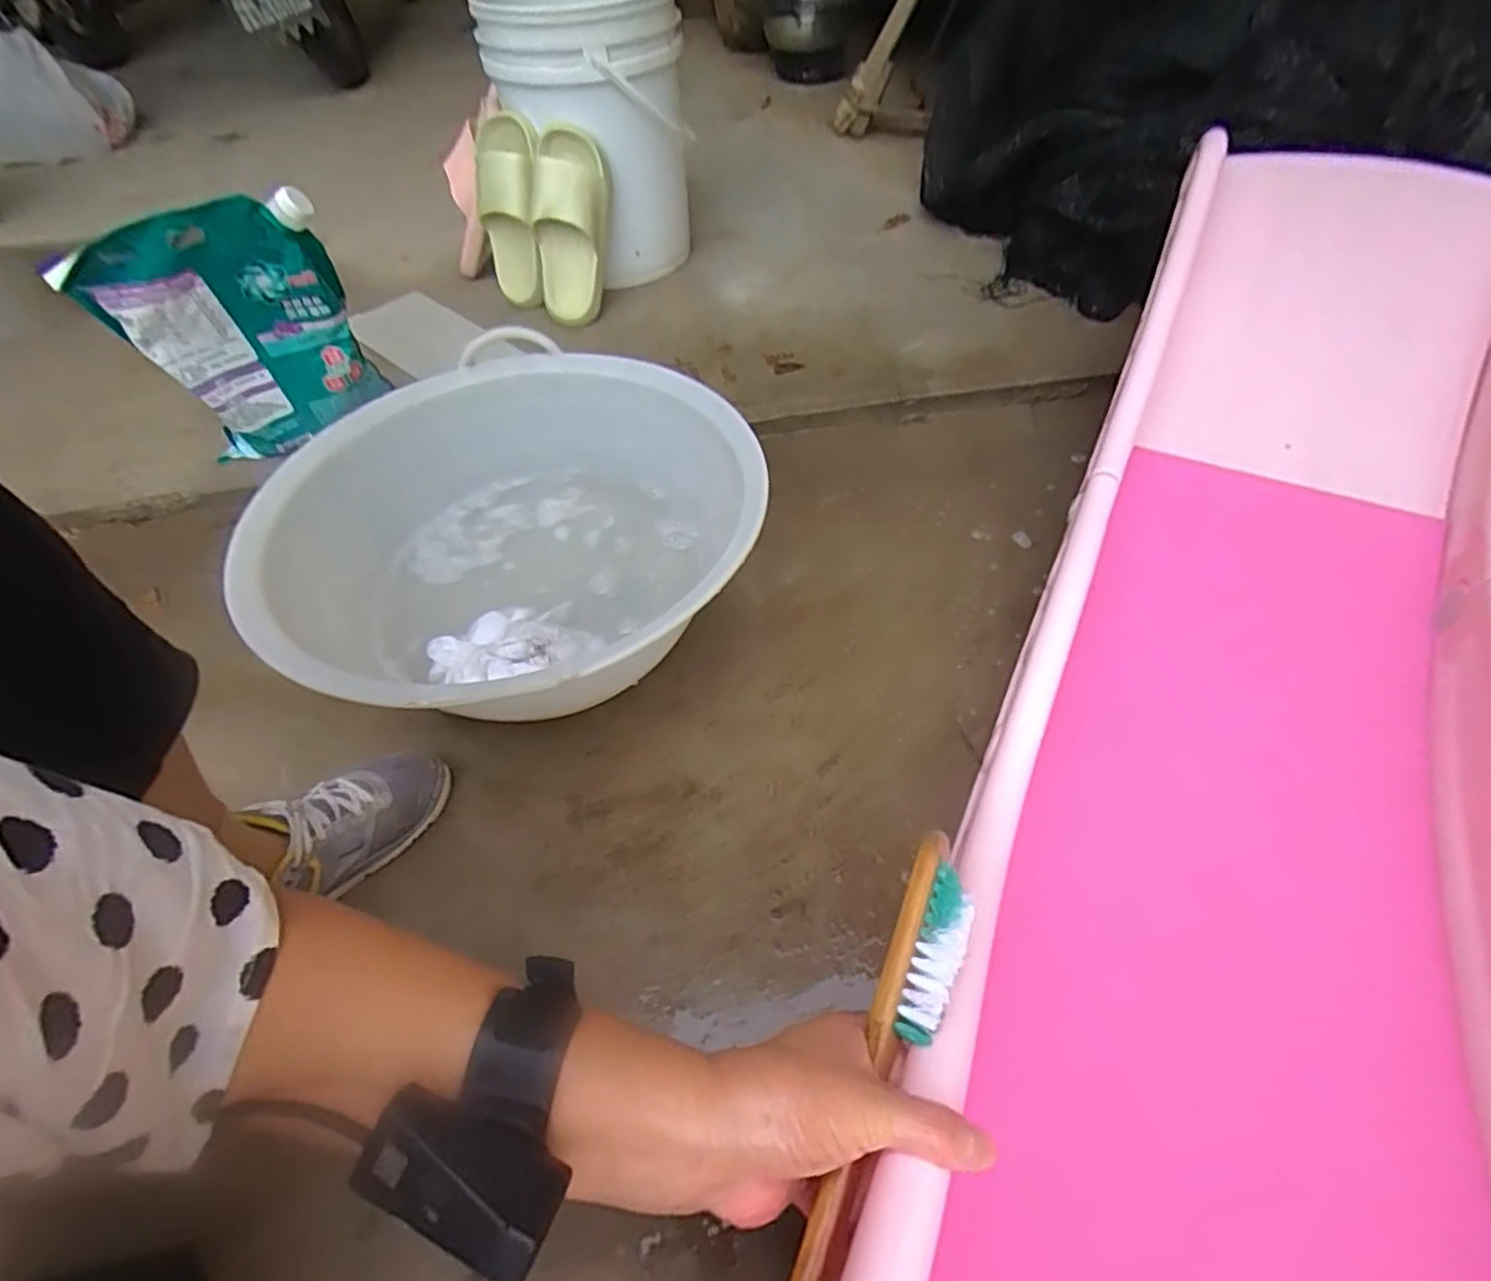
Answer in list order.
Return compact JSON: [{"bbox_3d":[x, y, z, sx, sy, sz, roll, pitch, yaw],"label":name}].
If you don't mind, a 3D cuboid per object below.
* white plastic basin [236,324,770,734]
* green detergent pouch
[{"bbox_3d":[-0.242,-0.108,0.798,0.510,0.173,0.515,-2,52,3],"label":"white plastic basin"},{"bbox_3d":[-0.606,-0.361,0.886,0.253,0.310,0.067,-24,54,-13],"label":"green detergent pouch"}]

